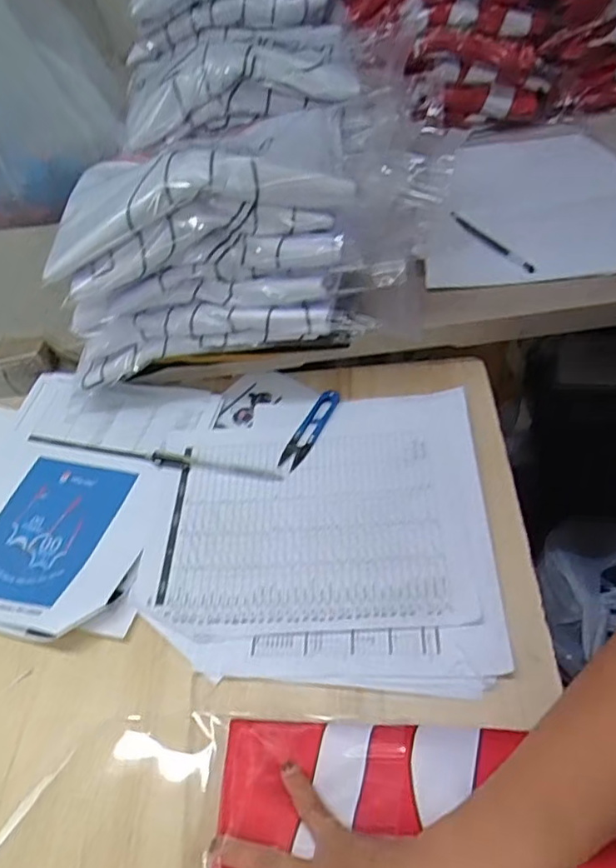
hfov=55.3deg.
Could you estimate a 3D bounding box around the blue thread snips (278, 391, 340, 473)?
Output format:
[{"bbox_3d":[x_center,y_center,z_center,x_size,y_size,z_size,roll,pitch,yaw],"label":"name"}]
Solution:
[{"bbox_3d":[0.002,-0.007,0.590,0.024,0.008,0.101,21,55,22],"label":"blue thread snips"}]

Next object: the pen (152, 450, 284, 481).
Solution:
[{"bbox_3d":[-0.090,0.030,0.572,0.133,0.010,0.012,1,50,17],"label":"pen"}]

